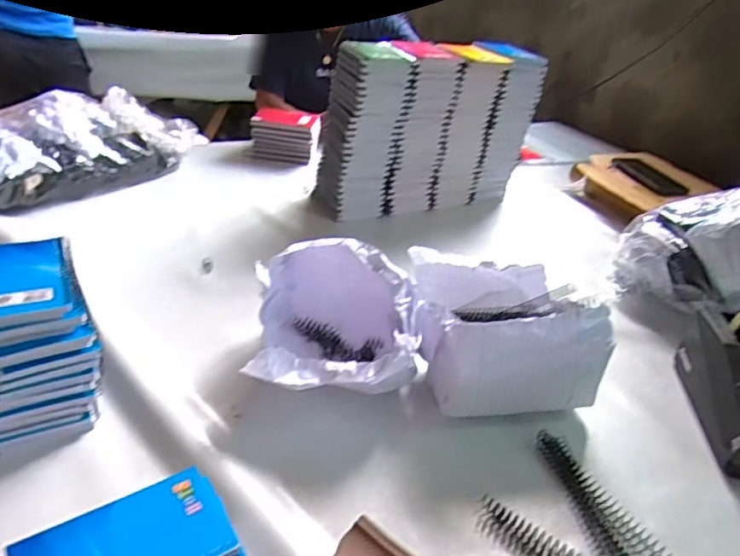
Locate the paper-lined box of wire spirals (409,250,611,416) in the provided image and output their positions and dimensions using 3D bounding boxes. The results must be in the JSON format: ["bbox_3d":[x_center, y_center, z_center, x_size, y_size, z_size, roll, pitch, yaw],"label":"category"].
[{"bbox_3d":[0.146,0.054,0.664,0.170,0.128,0.204,1,30,-12],"label":"paper-lined box of wire spirals"}]

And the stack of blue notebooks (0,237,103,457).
[{"bbox_3d":[-0.323,0.059,0.540,0.105,0.139,0.135,-10,34,-28],"label":"stack of blue notebooks"}]

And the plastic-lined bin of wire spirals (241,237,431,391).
[{"bbox_3d":[-0.035,0.046,0.640,0.180,0.128,0.216,5,29,-4],"label":"plastic-lined bin of wire spirals"}]

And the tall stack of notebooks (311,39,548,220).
[{"bbox_3d":[0.105,-0.278,1.060,0.400,0.287,0.140,-8,33,-26],"label":"tall stack of notebooks"}]

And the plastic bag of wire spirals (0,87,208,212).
[{"bbox_3d":[-0.512,-0.241,1.012,0.178,0.135,0.435,27,35,31],"label":"plastic bag of wire spirals"}]

